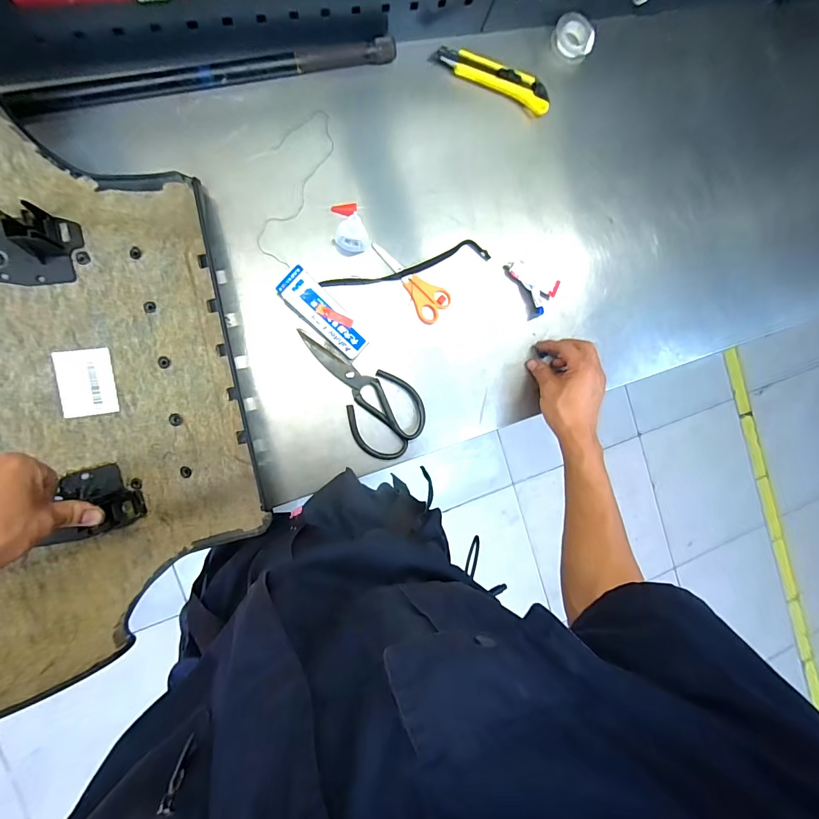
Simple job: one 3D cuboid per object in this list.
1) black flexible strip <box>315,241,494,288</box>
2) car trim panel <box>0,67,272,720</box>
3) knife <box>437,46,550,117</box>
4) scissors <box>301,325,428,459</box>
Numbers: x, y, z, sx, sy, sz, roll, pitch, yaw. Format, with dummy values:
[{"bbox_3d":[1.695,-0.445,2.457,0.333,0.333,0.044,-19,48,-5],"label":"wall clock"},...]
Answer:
[{"bbox_3d":[0.000,-0.188,0.510,0.233,0.026,0.027,-19,94,-12],"label":"black flexible strip"},{"bbox_3d":[-0.424,-0.012,0.336,0.499,0.181,0.495,-12,93,-8],"label":"car trim panel"},{"bbox_3d":[0.117,-0.449,0.524,0.160,0.018,0.037,18,86,-12],"label":"knife"},{"bbox_3d":[-0.050,-0.029,0.509,0.097,0.021,0.191,-28,95,-7],"label":"scissors"}]

